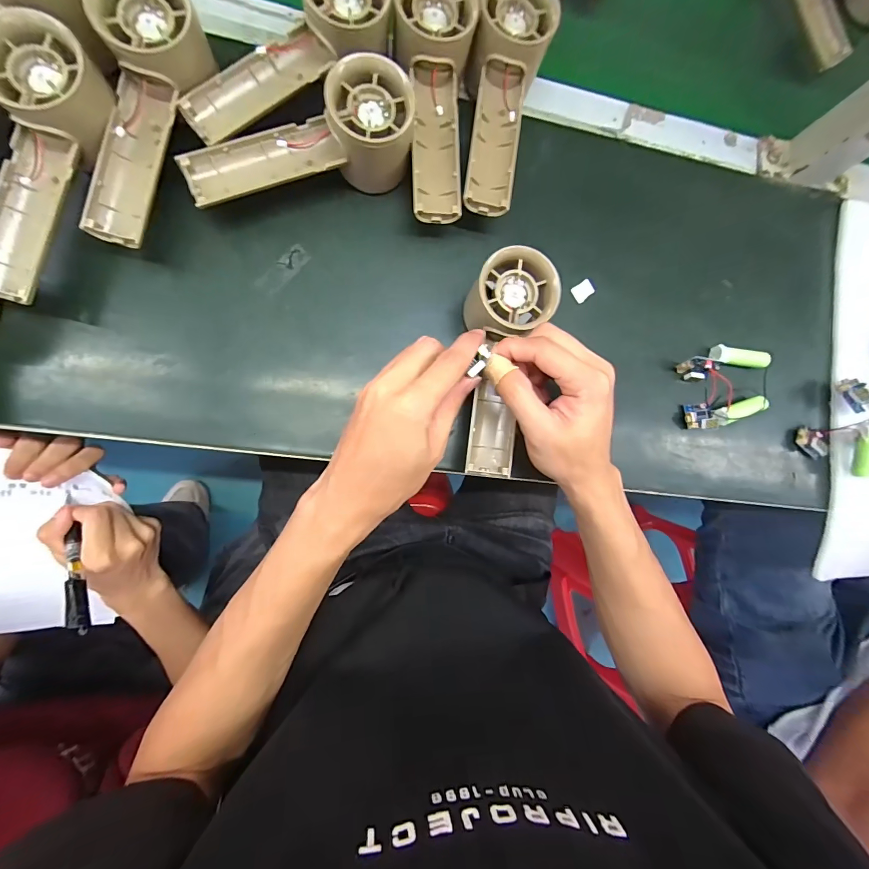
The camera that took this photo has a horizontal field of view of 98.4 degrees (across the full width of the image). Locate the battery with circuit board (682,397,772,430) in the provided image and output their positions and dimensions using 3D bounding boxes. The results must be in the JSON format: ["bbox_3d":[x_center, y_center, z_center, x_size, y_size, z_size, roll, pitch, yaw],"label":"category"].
[{"bbox_3d":[0.254,-0.018,0.327,0.070,0.018,0.022,-6,91,-9],"label":"battery with circuit board"}]

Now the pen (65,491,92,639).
[{"bbox_3d":[-0.335,0.114,0.347,0.014,0.014,0.145,-33,63,-8],"label":"pen"}]

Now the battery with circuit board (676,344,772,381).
[{"bbox_3d":[0.254,-0.065,0.328,0.080,0.018,0.025,-11,92,-9],"label":"battery with circuit board"}]

